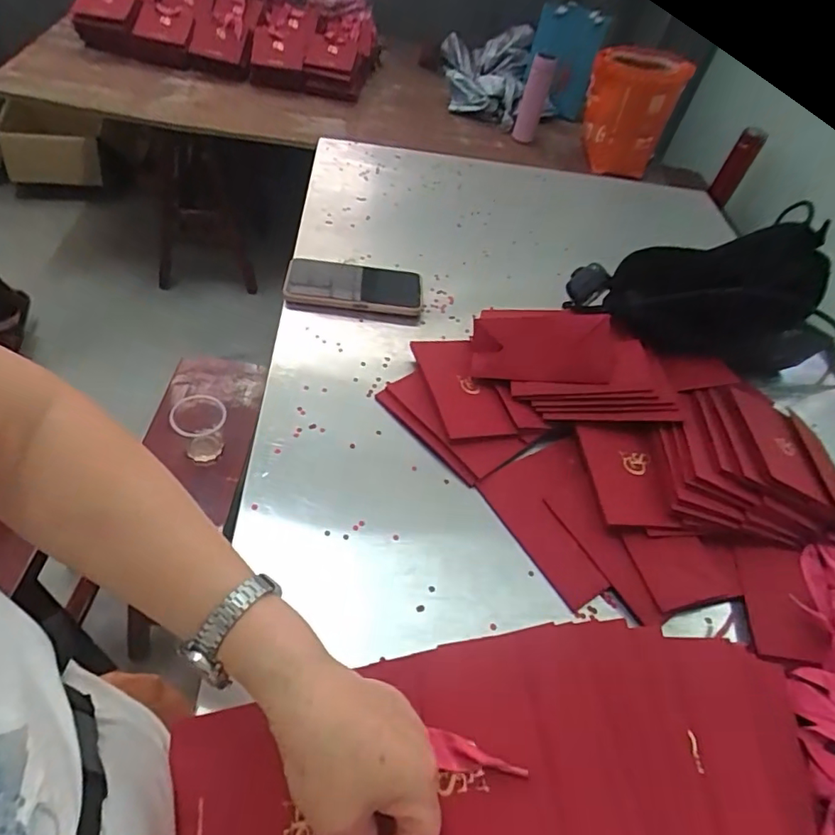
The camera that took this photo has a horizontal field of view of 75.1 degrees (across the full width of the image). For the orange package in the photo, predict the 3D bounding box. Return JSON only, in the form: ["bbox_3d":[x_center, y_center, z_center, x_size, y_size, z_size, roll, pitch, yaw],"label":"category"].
[{"bbox_3d":[0.607,-0.882,1.601,0.255,0.297,0.222,22,50,7],"label":"orange package"}]

